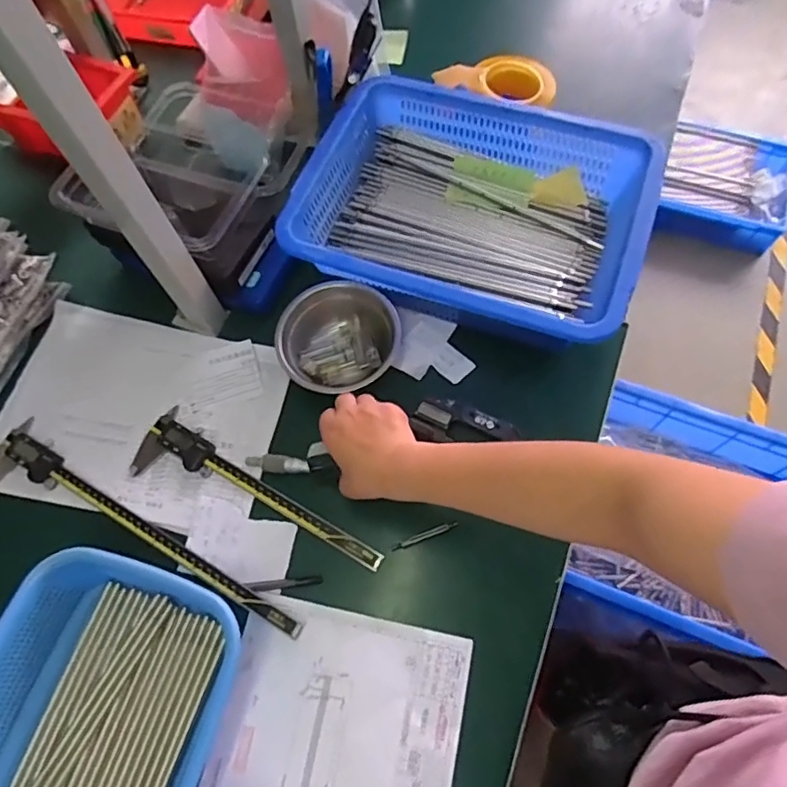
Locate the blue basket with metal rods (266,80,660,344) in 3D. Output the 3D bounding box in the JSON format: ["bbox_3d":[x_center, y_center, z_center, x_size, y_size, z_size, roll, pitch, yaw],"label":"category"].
[{"bbox_3d":[0.084,-0.204,0.626,0.352,0.086,0.265,17,68,10],"label":"blue basket with metal rods"}]

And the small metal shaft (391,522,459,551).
[{"bbox_3d":[0.031,0.140,0.561,0.068,0.007,0.008,-19,67,-5],"label":"small metal shaft"}]

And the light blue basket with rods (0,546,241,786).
[{"bbox_3d":[-0.268,0.291,0.480,0.197,0.069,0.294,14,68,9],"label":"light blue basket with rods"}]

